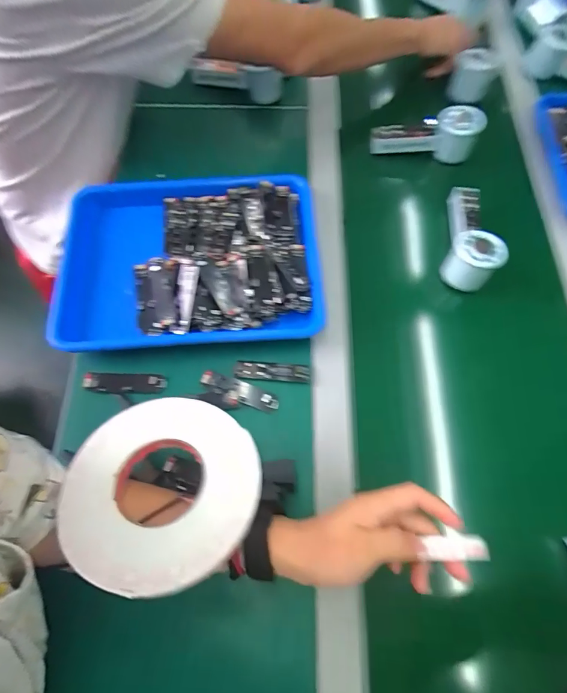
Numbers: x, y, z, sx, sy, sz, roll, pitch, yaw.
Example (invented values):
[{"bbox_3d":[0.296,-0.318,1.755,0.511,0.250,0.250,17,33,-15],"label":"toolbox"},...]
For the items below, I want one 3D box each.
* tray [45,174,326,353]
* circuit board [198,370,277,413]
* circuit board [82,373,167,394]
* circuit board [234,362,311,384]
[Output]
[{"bbox_3d":[-0.122,-0.115,0.528,0.345,0.044,0.249,-6,67,-1],"label":"tray"},{"bbox_3d":[-0.053,0.053,0.476,0.096,0.007,0.024,18,69,9],"label":"circuit board"},{"bbox_3d":[-0.193,0.044,0.483,0.097,0.010,0.025,-1,67,1],"label":"circuit board"},{"bbox_3d":[-0.013,0.030,0.486,0.091,0.004,0.021,4,67,3],"label":"circuit board"}]

